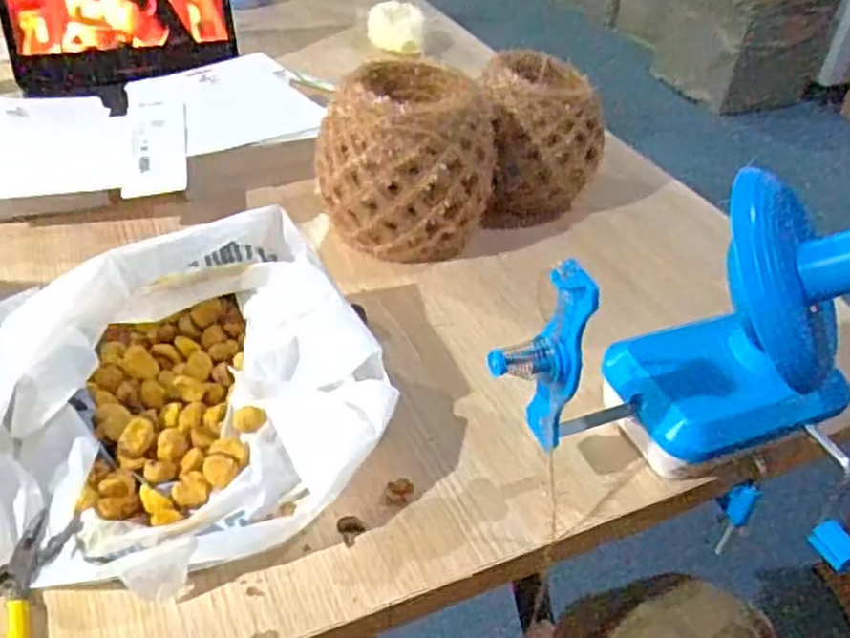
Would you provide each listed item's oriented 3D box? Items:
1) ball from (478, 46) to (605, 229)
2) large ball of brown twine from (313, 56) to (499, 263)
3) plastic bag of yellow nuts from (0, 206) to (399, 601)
[{"bbox_3d":[0.104,-0.176,0.742,0.107,0.131,0.114,4,39,-3],"label":"ball"},{"bbox_3d":[-0.009,-0.132,0.669,0.122,0.145,0.129,4,39,-3],"label":"large ball of brown twine"},{"bbox_3d":[-0.150,0.047,0.461,0.238,0.096,0.211,-19,45,-27],"label":"plastic bag of yellow nuts"}]

